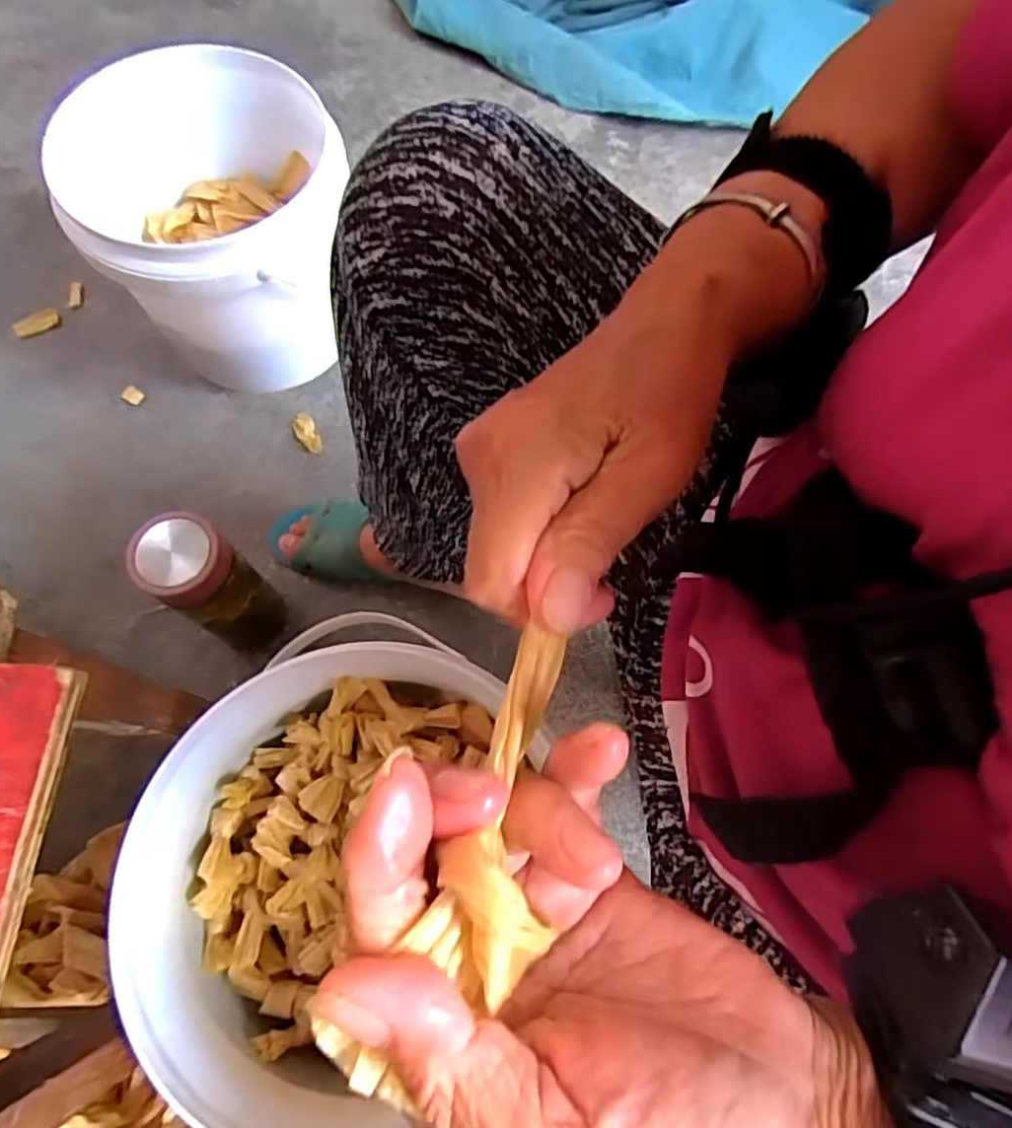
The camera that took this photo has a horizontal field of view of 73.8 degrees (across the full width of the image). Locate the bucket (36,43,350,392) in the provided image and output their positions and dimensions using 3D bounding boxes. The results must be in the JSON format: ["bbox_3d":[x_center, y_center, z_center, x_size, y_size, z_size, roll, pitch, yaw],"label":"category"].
[{"bbox_3d":[-0.281,-0.334,0.689,0.242,0.215,0.262,1,70,-3],"label":"bucket"}]

